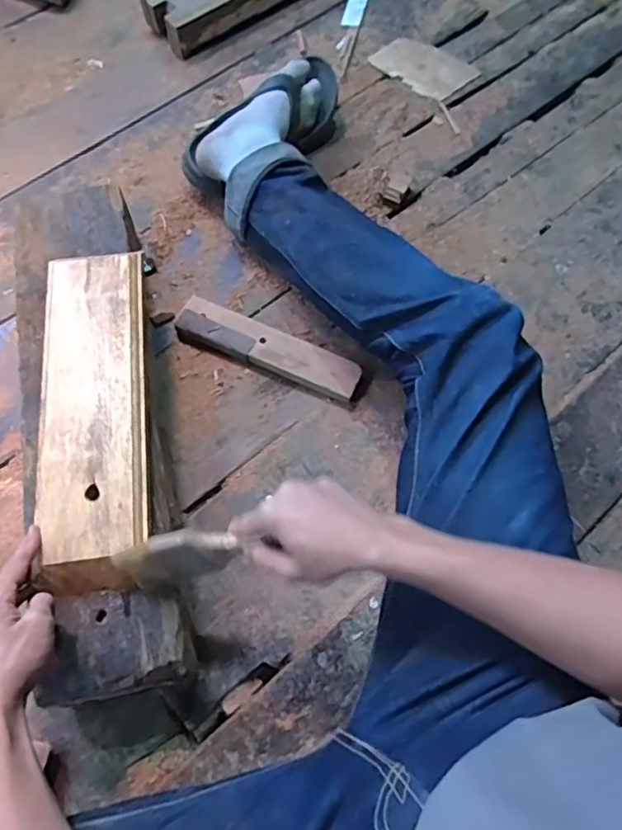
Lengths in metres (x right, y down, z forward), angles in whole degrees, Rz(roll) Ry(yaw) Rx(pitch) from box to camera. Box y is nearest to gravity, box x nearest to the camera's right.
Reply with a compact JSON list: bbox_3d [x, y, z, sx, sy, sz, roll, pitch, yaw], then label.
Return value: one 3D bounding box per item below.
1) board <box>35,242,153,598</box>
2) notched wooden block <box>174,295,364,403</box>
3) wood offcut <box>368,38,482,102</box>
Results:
[{"bbox_3d":[-0.225,-0.010,0.610,0.107,0.023,0.366,-6,67,-4],"label":"board"},{"bbox_3d":[-0.051,-0.084,0.754,0.247,0.027,0.053,22,67,9],"label":"notched wooden block"},{"bbox_3d":[0.191,-0.592,0.997,0.159,0.007,0.117,40,71,15],"label":"wood offcut"}]

